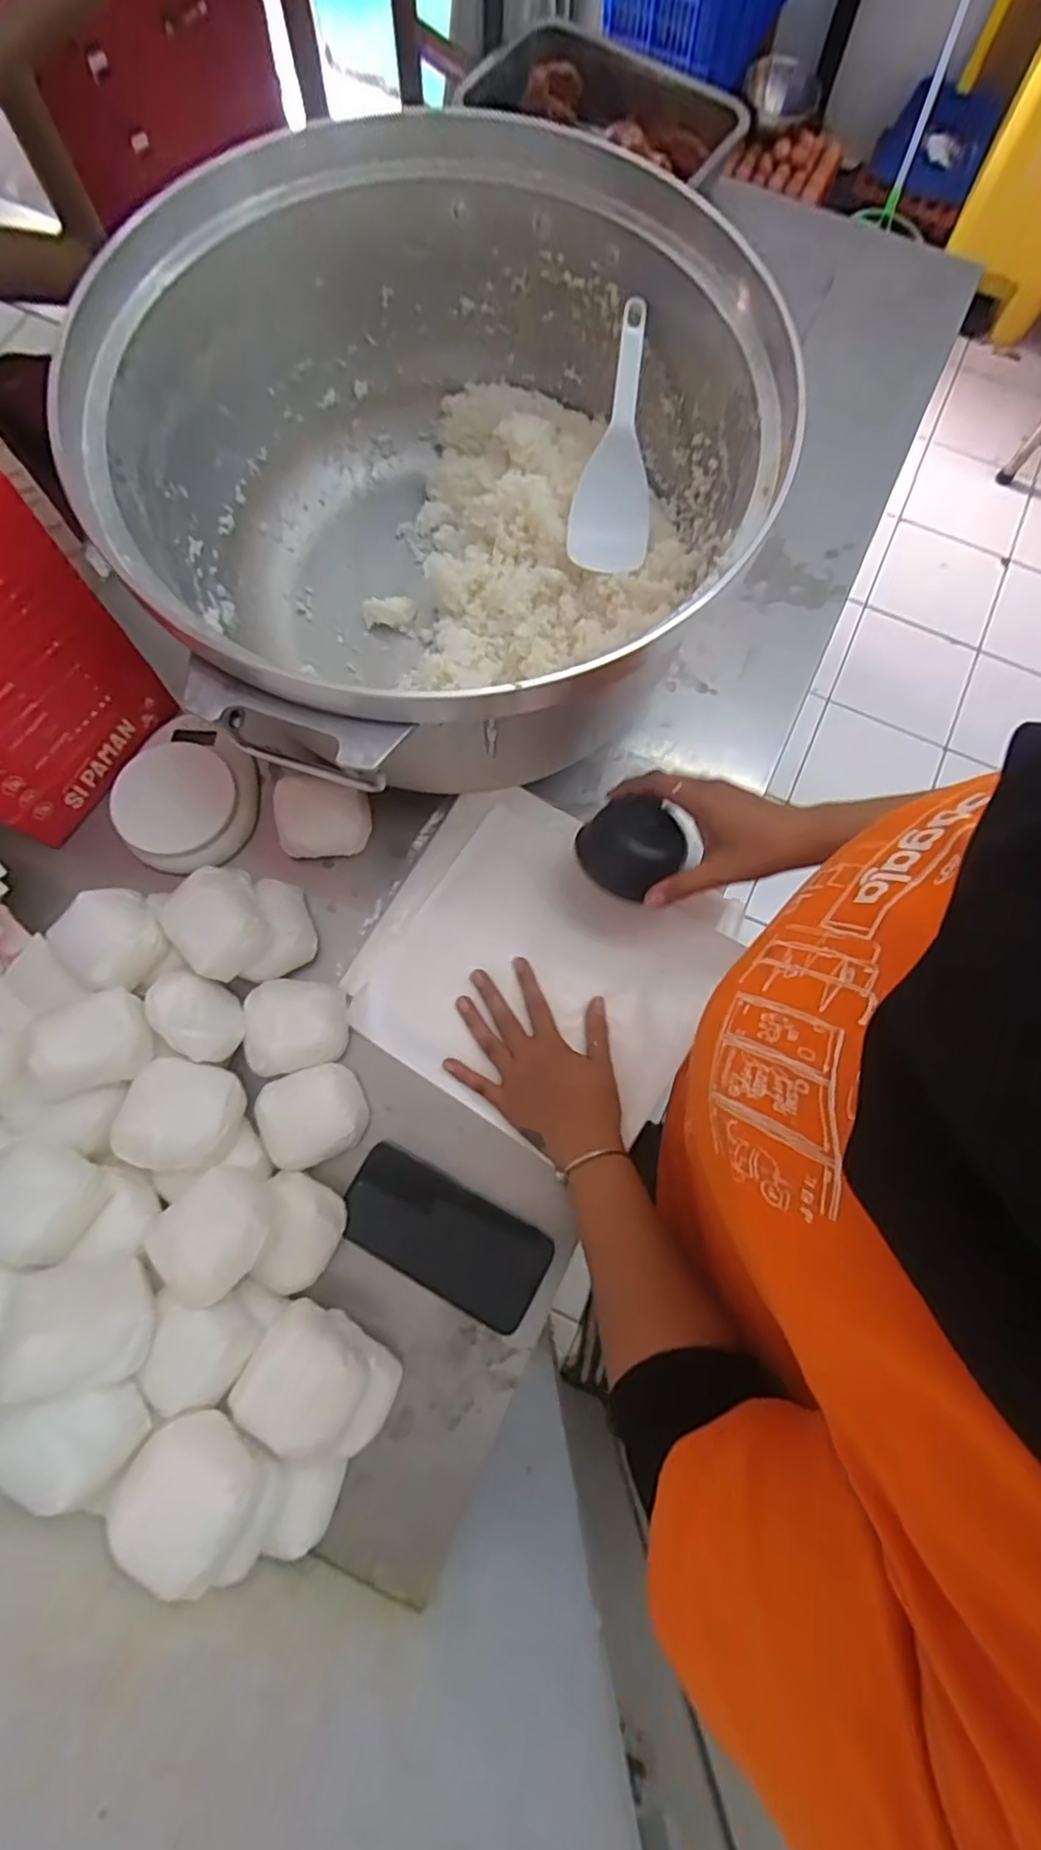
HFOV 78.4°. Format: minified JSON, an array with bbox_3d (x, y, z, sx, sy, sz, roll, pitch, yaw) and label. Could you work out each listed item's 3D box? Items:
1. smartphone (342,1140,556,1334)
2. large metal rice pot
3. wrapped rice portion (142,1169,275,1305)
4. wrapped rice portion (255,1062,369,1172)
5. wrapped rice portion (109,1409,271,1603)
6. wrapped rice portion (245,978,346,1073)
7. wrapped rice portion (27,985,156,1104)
[{"bbox_3d":[-0.063,0.254,0.521,0.169,0.011,0.079,27,76,8],"label":"smartphone"},{"bbox_3d":[-0.066,-0.328,0.512,0.440,0.228,0.469,0,74,0],"label":"large metal rice pot"},{"bbox_3d":[-0.221,0.225,0.469,0.073,0.048,0.078,0,74,0],"label":"wrapped rice portion"},{"bbox_3d":[-0.168,0.155,0.519,0.079,0.044,0.073,-17,74,-5],"label":"wrapped rice portion"},{"bbox_3d":[-0.209,0.358,0.400,0.085,0.046,0.066,37,77,10],"label":"wrapped rice portion"},{"bbox_3d":[-0.189,0.082,0.540,0.079,0.038,0.080,-8,74,-2],"label":"wrapped rice portion"},{"bbox_3d":[-0.325,0.084,0.477,0.068,0.043,0.075,-17,75,-5],"label":"wrapped rice portion"}]

